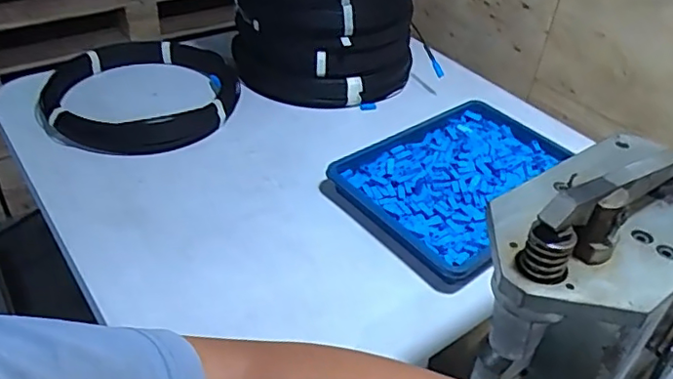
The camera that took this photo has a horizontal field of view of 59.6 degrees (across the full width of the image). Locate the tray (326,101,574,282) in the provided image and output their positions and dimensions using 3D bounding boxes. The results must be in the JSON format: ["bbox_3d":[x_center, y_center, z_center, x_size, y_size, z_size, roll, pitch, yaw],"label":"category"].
[{"bbox_3d":[0.179,-0.017,0.799,0.321,0.031,0.231,-25,47,-32],"label":"tray"}]

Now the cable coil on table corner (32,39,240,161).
[{"bbox_3d":[-0.299,-0.148,0.914,0.282,0.057,0.289,-1,39,-7],"label":"cable coil on table corner"}]

